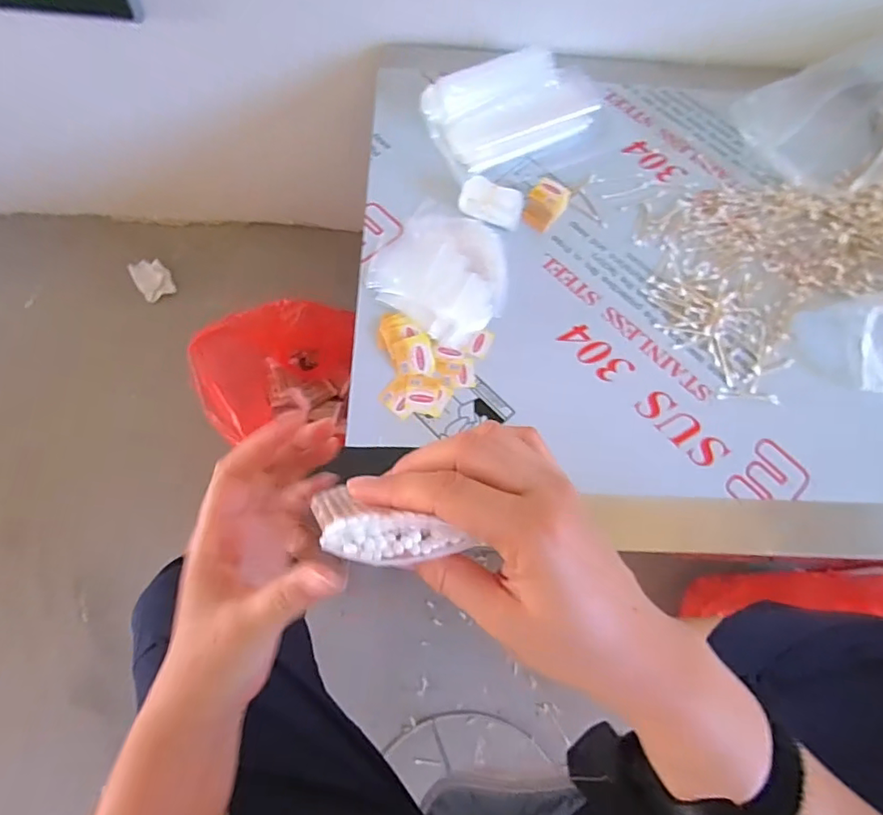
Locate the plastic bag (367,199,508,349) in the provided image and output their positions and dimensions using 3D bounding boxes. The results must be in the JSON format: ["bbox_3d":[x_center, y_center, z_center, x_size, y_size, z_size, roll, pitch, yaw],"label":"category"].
[{"bbox_3d":[0.005,-0.177,0.691,0.170,0.012,0.168,33,72,9],"label":"plastic bag"}]

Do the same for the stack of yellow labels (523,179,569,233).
[{"bbox_3d":[0.140,-0.275,0.730,0.045,0.034,0.061,29,71,8],"label":"stack of yellow labels"}]

